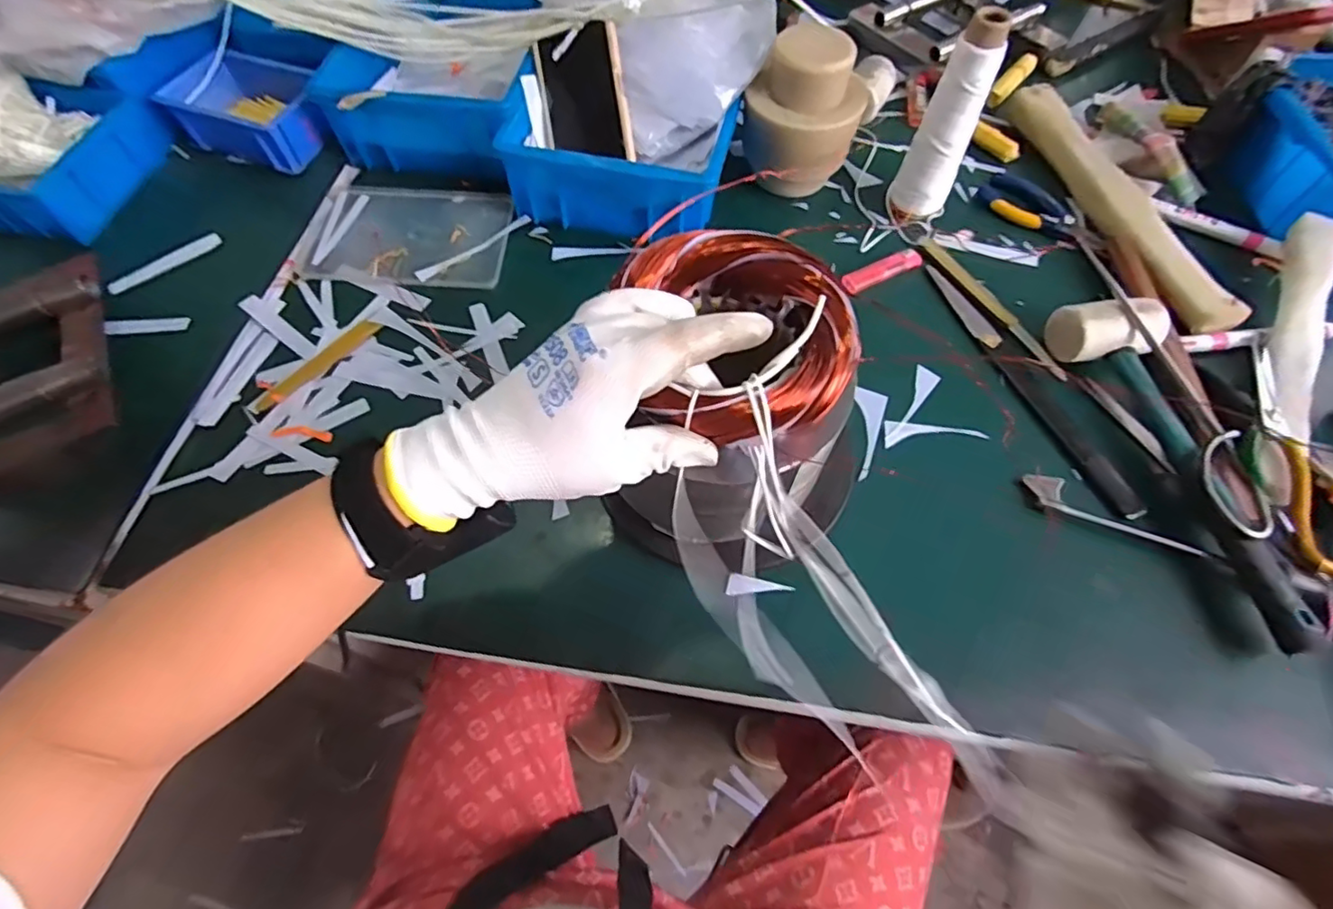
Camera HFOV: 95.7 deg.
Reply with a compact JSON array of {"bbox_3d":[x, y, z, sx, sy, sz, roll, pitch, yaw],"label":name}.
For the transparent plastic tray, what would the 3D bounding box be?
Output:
[{"bbox_3d":[-0.241,-0.212,0.577,0.180,0.010,0.126,3,62,2],"label":"transparent plastic tray"}]

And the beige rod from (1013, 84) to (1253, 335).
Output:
[{"bbox_3d":[0.434,-0.254,0.589,0.041,0.028,0.336,-11,62,-6],"label":"beige rod"}]

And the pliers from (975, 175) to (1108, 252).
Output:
[{"bbox_3d":[0.369,-0.237,0.592,0.043,0.017,0.128,-34,67,-17],"label":"pliers"}]

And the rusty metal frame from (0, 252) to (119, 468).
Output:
[{"bbox_3d":[-0.498,-0.065,0.459,0.144,0.050,0.196,-31,66,-15],"label":"rusty metal frame"}]

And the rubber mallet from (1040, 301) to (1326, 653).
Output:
[{"bbox_3d":[0.394,-0.004,0.448,0.076,0.046,0.282,-14,62,-7],"label":"rubber mallet"}]

